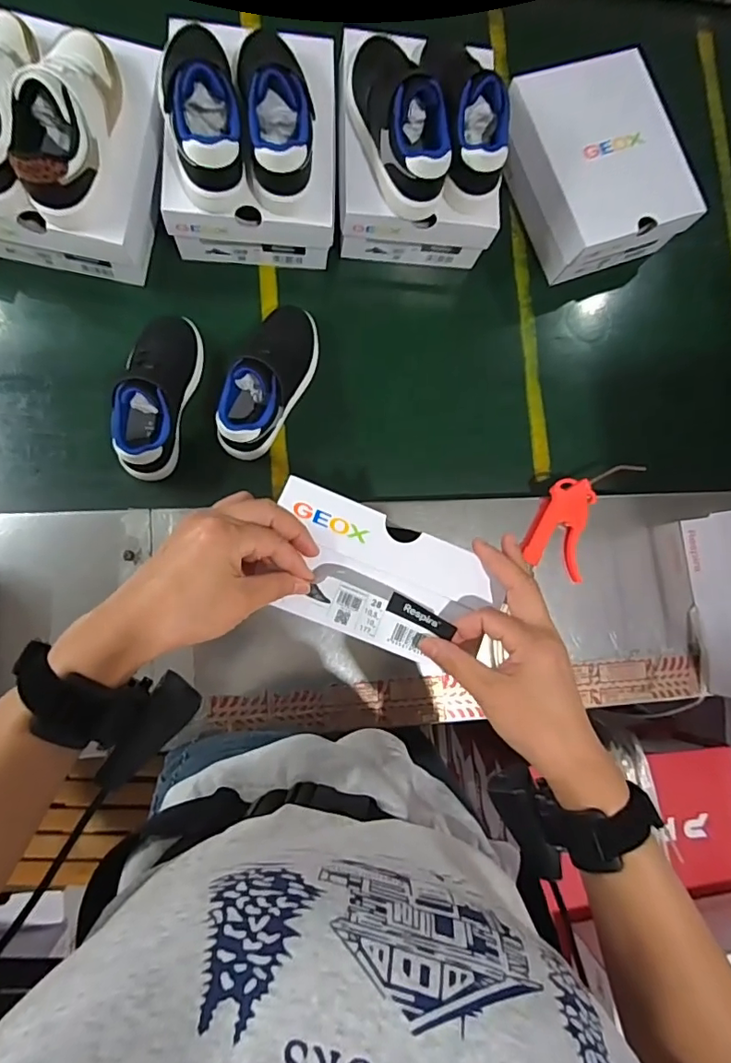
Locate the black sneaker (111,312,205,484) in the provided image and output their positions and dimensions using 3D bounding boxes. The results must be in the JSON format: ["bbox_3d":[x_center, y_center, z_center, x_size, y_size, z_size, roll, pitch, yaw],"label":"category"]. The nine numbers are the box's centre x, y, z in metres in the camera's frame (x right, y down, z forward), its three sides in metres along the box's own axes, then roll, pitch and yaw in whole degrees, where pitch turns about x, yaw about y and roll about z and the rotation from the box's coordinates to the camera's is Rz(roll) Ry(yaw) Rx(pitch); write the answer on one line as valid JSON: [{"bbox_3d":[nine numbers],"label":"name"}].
[{"bbox_3d":[-0.235,-0.161,0.591,0.069,0.081,0.190,8,84,-7],"label":"black sneaker"}]

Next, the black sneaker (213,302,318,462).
[{"bbox_3d":[-0.109,-0.184,0.610,0.074,0.081,0.194,22,82,-5],"label":"black sneaker"}]

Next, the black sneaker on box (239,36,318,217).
[{"bbox_3d":[-0.094,-0.450,0.550,0.078,0.099,0.188,-6,86,-9],"label":"black sneaker on box"}]

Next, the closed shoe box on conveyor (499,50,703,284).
[{"bbox_3d":[0.300,-0.476,0.693,0.187,0.088,0.225,-21,88,-9],"label":"closed shoe box on conveyor"}]

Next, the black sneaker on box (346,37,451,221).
[{"bbox_3d":[0.033,-0.459,0.577,0.078,0.094,0.195,-22,88,-10],"label":"black sneaker on box"}]

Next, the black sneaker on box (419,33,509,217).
[{"bbox_3d":[0.110,-0.474,0.585,0.069,0.096,0.190,-10,86,-9],"label":"black sneaker on box"}]

